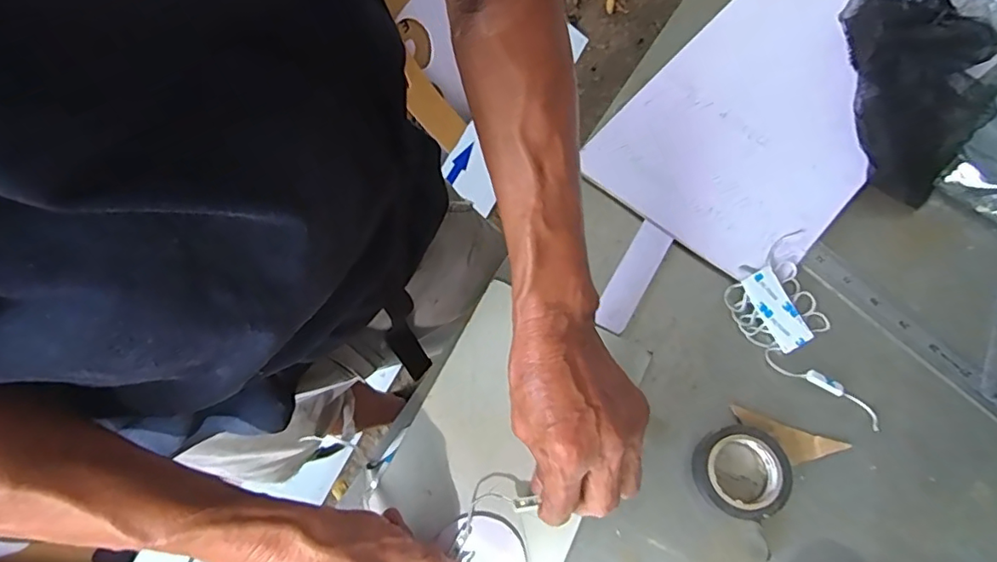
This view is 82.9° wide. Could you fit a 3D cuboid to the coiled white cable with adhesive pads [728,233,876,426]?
[{"bbox_3d":[0.223,0.039,0.428,0.065,0.014,0.146,-15,69,-4],"label":"coiled white cable with adhesive pads"}]

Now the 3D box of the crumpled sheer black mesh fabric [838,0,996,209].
[{"bbox_3d":[0.376,-0.168,0.484,0.137,0.052,0.202,4,69,3],"label":"crumpled sheer black mesh fabric"}]

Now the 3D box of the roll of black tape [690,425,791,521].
[{"bbox_3d":[0.168,0.131,0.390,0.056,0.019,0.059,-1,69,2],"label":"roll of black tape"}]

